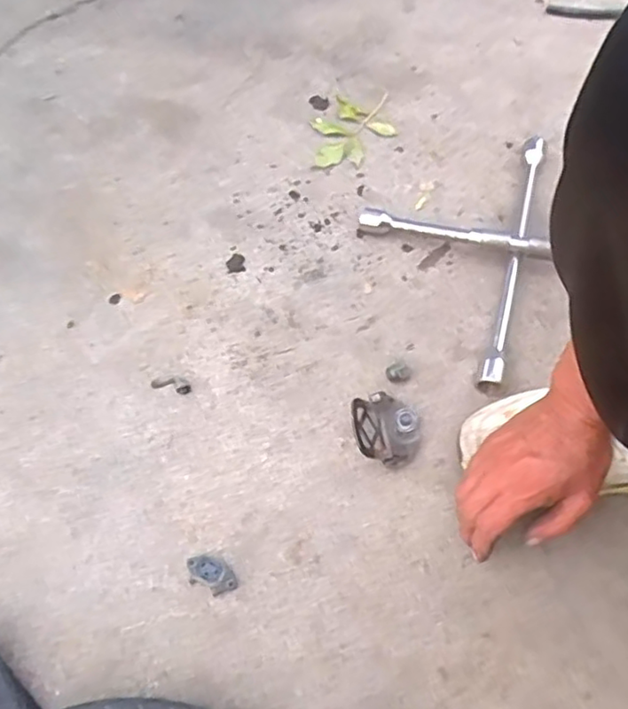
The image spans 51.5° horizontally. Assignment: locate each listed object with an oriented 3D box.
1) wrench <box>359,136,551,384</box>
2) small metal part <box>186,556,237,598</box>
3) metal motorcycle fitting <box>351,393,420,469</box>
[{"bbox_3d":[0.216,-0.112,0.718,0.241,0.040,0.252,-24,63,-11],"label":"wrench"},{"bbox_3d":[-0.091,0.195,0.576,0.045,0.020,0.027,23,64,13],"label":"small metal part"},{"bbox_3d":[0.069,0.070,0.620,0.065,0.036,0.072,5,61,4],"label":"metal motorcycle fitting"}]

